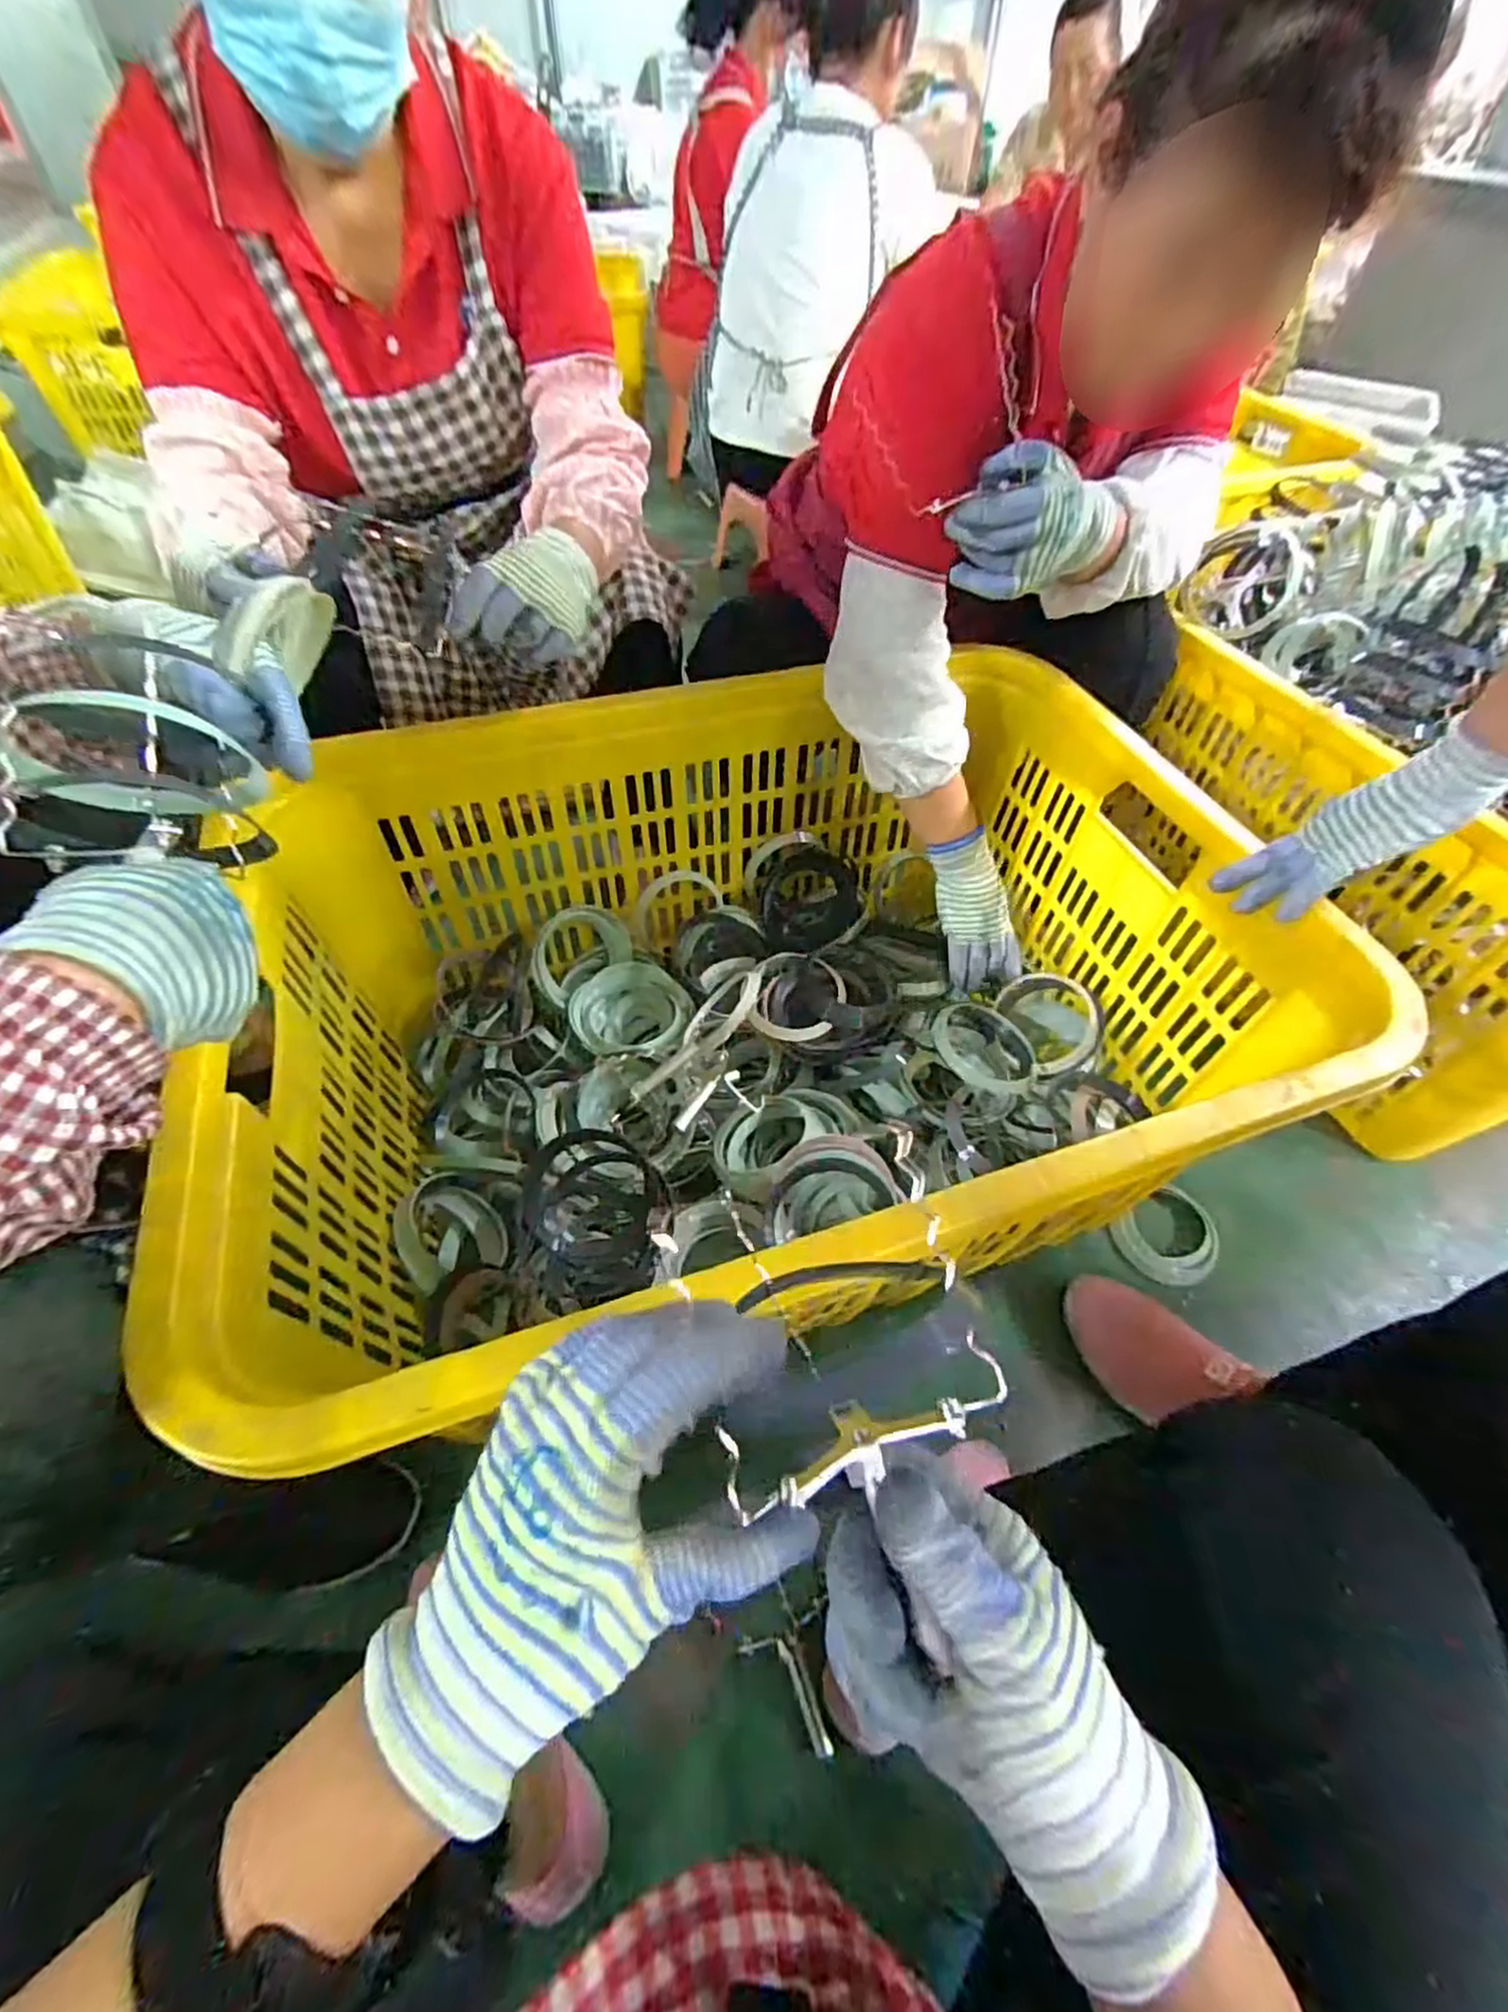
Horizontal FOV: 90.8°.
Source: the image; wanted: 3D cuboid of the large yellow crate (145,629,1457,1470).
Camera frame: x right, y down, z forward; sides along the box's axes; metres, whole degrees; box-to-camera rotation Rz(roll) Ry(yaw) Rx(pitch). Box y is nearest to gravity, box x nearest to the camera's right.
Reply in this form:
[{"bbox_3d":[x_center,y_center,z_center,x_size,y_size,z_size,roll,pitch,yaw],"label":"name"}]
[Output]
[{"bbox_3d":[0.009,0.005,0.703,0.791,0.342,0.583,-15,54,-13],"label":"large yellow crate"}]

